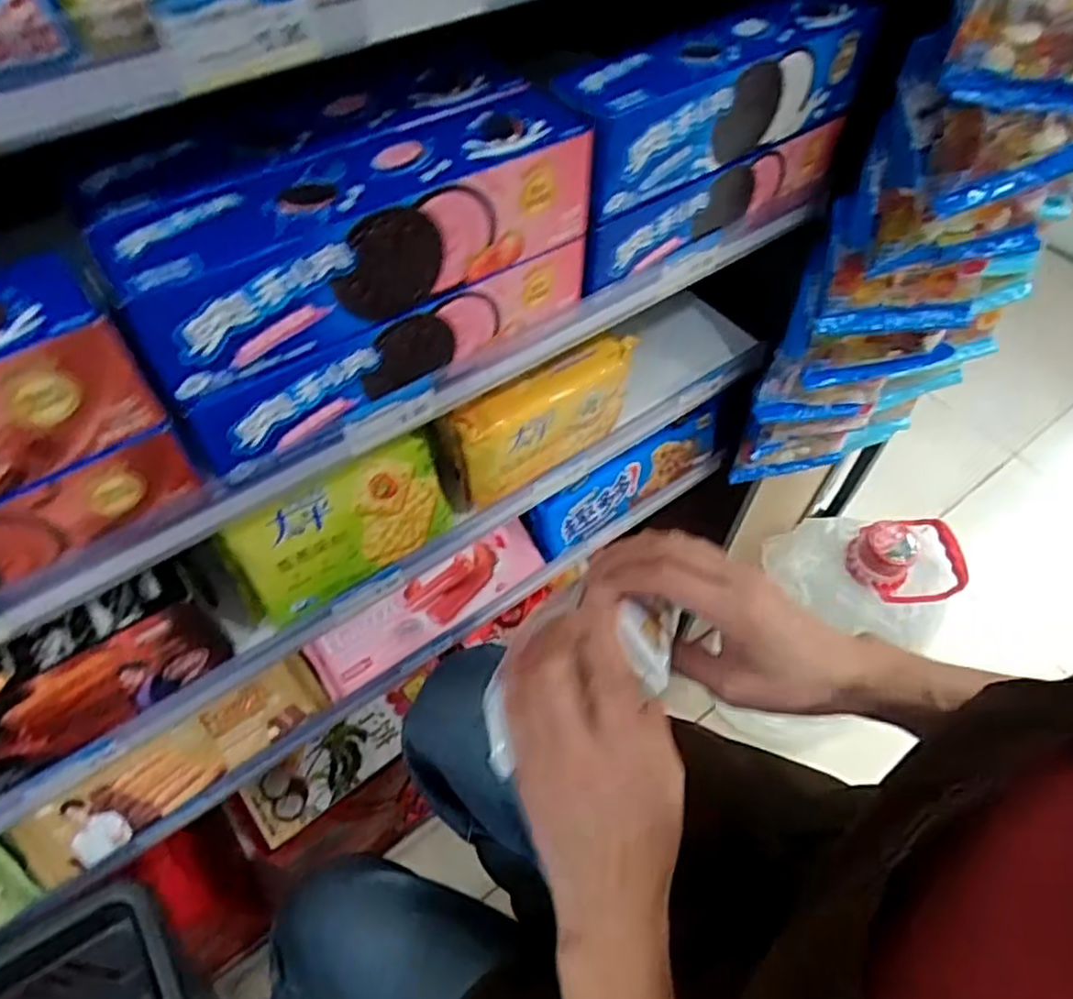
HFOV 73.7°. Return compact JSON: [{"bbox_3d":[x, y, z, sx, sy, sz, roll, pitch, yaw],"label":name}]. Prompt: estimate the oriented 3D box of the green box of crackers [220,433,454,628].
[{"bbox_3d":[-0.120,0.014,0.444,0.128,0.083,0.026,-27,43,-20],"label":"green box of crackers"}]

